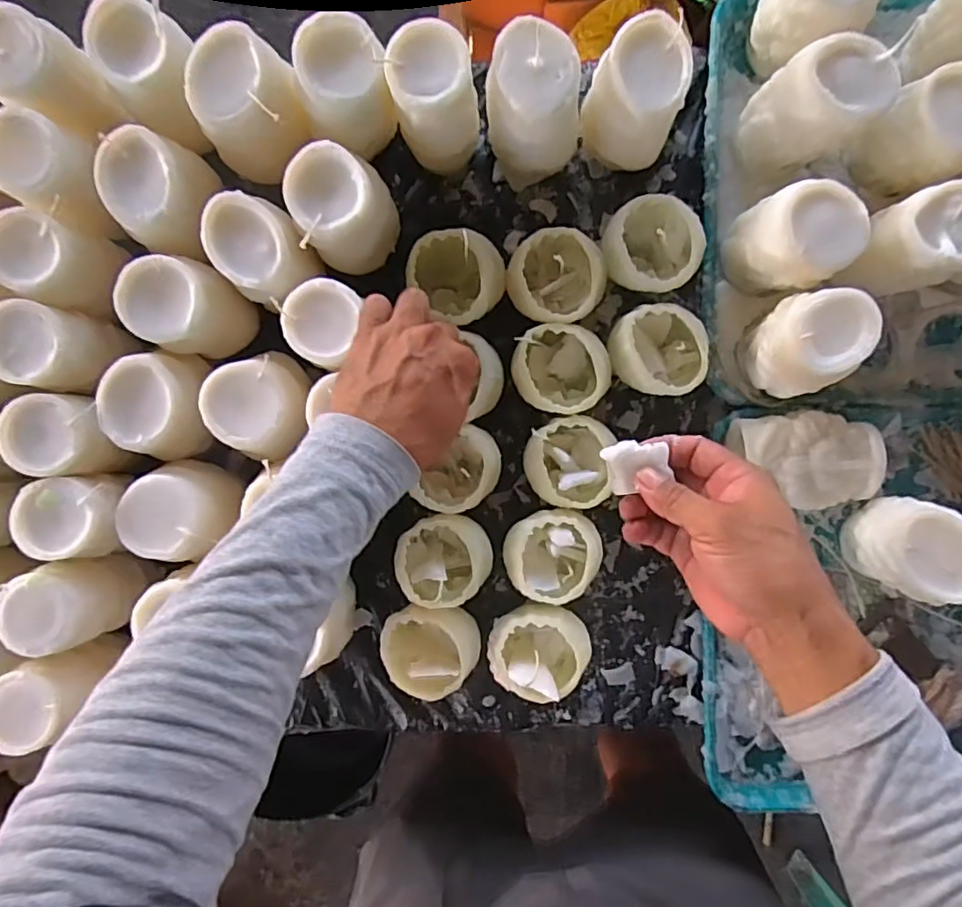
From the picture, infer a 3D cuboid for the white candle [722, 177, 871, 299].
[{"bbox_3d":[0.233,-0.159,0.454,0.064,0.099,0.070,0,91,0],"label":"white candle"}]

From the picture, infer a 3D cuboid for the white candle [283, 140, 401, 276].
[{"bbox_3d":[-0.100,-0.179,0.445,0.068,0.086,0.069,0,91,0],"label":"white candle"}]

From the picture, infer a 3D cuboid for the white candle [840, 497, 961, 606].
[{"bbox_3d":[0.325,0.070,0.445,0.061,0.068,0.068,13,91,0],"label":"white candle"}]

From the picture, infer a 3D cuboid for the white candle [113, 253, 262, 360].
[{"bbox_3d":[-0.218,-0.107,0.446,0.074,0.075,0.064,8,91,0],"label":"white candle"}]

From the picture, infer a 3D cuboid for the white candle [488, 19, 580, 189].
[{"bbox_3d":[0.039,-0.256,0.450,0.070,0.114,0.072,-2,91,0],"label":"white candle"}]

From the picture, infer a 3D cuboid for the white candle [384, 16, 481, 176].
[{"bbox_3d":[-0.034,-0.254,0.435,0.059,0.099,0.057,-20,91,1],"label":"white candle"}]

